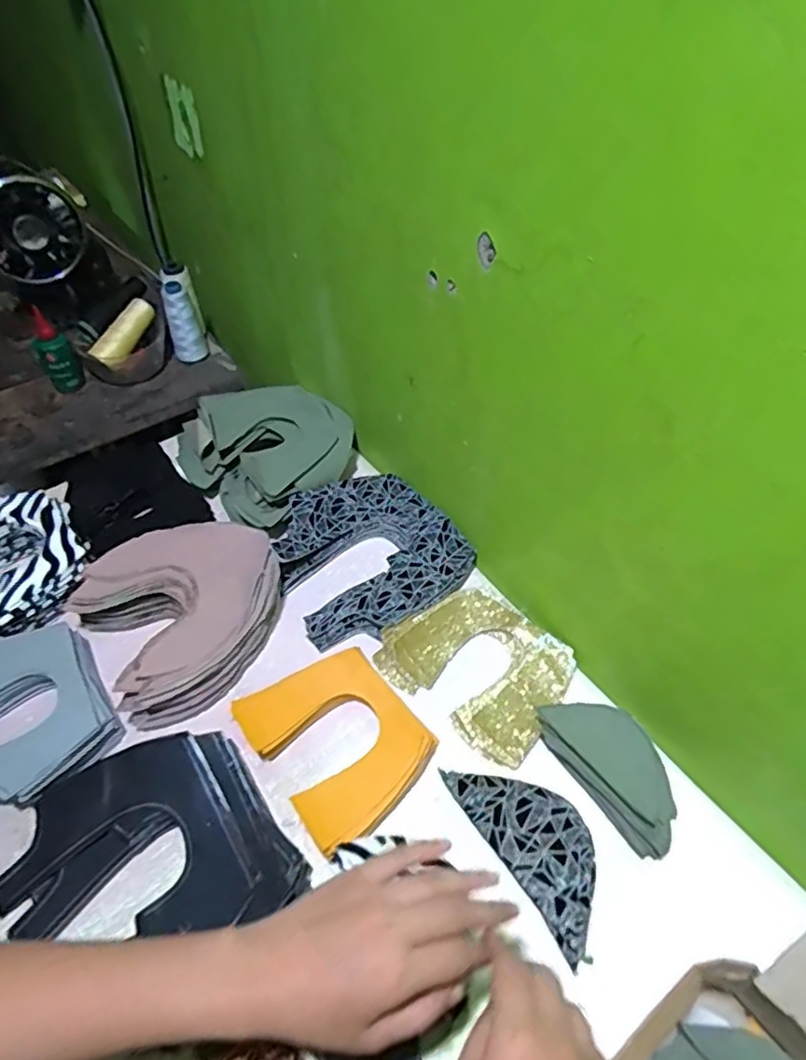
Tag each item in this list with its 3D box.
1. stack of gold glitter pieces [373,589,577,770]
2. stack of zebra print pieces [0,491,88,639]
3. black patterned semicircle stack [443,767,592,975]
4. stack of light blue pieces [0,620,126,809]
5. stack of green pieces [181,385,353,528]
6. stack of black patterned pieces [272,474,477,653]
[{"bbox_3d":[0.074,0.125,0.616,0.162,0.022,0.134,33,57,25],"label":"stack of gold glitter pieces"},{"bbox_3d":[-0.406,0.031,0.665,0.134,0.039,0.155,-34,57,-26],"label":"stack of zebra print pieces"},{"bbox_3d":[0.107,0.245,0.508,0.072,0.020,0.150,-28,55,-22],"label":"black patterned semicircle stack"},{"bbox_3d":[-0.334,0.162,0.576,0.123,0.041,0.156,-27,55,-21],"label":"stack of light blue pieces"},{"bbox_3d":[-0.152,-0.100,0.763,0.188,0.057,0.170,-34,58,-26],"label":"stack of green pieces"},{"bbox_3d":[-0.037,0.020,0.683,0.185,0.032,0.178,-26,54,-21],"label":"stack of black patterned pieces"}]

